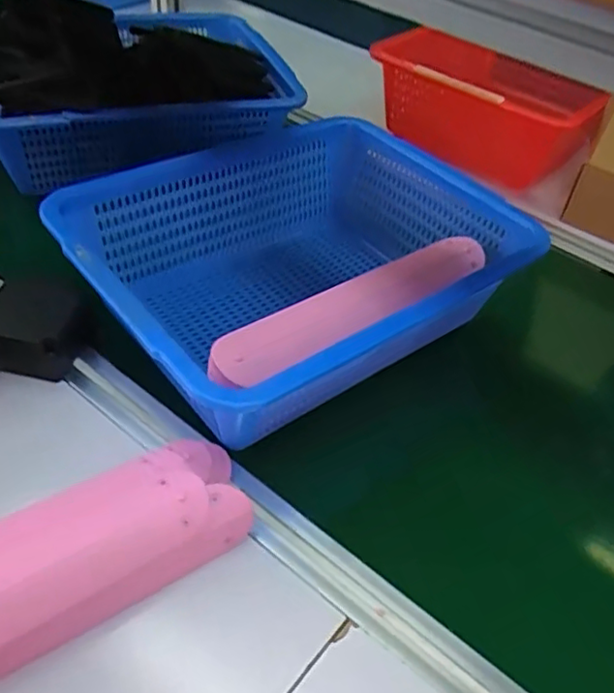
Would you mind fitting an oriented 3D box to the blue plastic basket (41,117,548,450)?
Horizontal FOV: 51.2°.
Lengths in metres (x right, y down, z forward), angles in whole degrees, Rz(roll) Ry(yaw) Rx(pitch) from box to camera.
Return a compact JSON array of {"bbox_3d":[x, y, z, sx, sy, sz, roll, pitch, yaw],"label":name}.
[{"bbox_3d":[0.001,-0.067,0.625,0.411,0.134,0.305,-23,52,-28],"label":"blue plastic basket"}]

